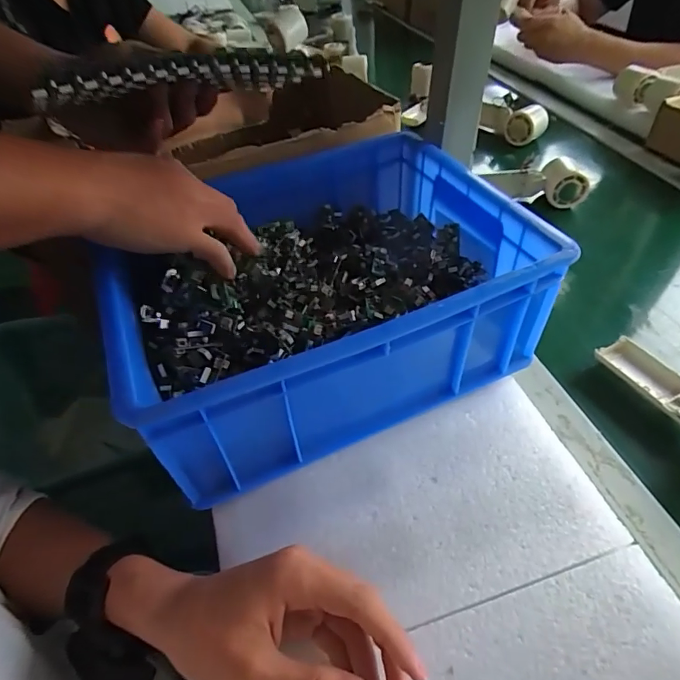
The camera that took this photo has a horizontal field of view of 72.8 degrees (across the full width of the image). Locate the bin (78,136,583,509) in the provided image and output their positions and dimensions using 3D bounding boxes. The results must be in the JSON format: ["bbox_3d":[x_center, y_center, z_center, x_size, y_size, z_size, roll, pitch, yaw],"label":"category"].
[{"bbox_3d":[-0.021,-0.054,0.417,0.324,0.124,0.267,-18,50,-15],"label":"bin"}]

